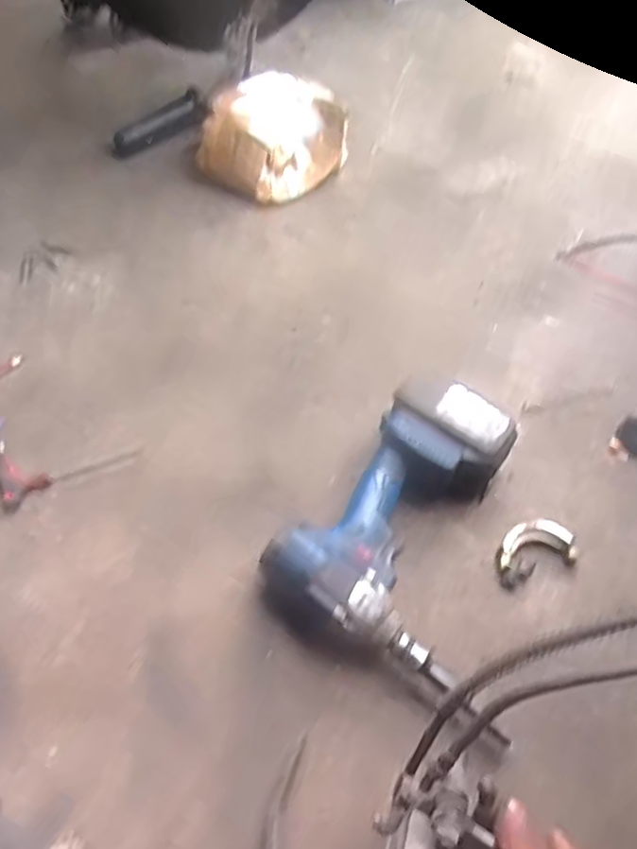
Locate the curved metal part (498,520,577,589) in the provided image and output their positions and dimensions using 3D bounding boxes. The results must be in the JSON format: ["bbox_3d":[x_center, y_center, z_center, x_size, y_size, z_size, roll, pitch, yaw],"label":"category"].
[{"bbox_3d":[0.192,0.112,0.603,0.074,0.018,0.043,-18,58,-13],"label":"curved metal part"}]

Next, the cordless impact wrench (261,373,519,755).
[{"bbox_3d":[0.101,0.091,0.578,0.209,0.078,0.239,27,59,16],"label":"cordless impact wrench"}]

